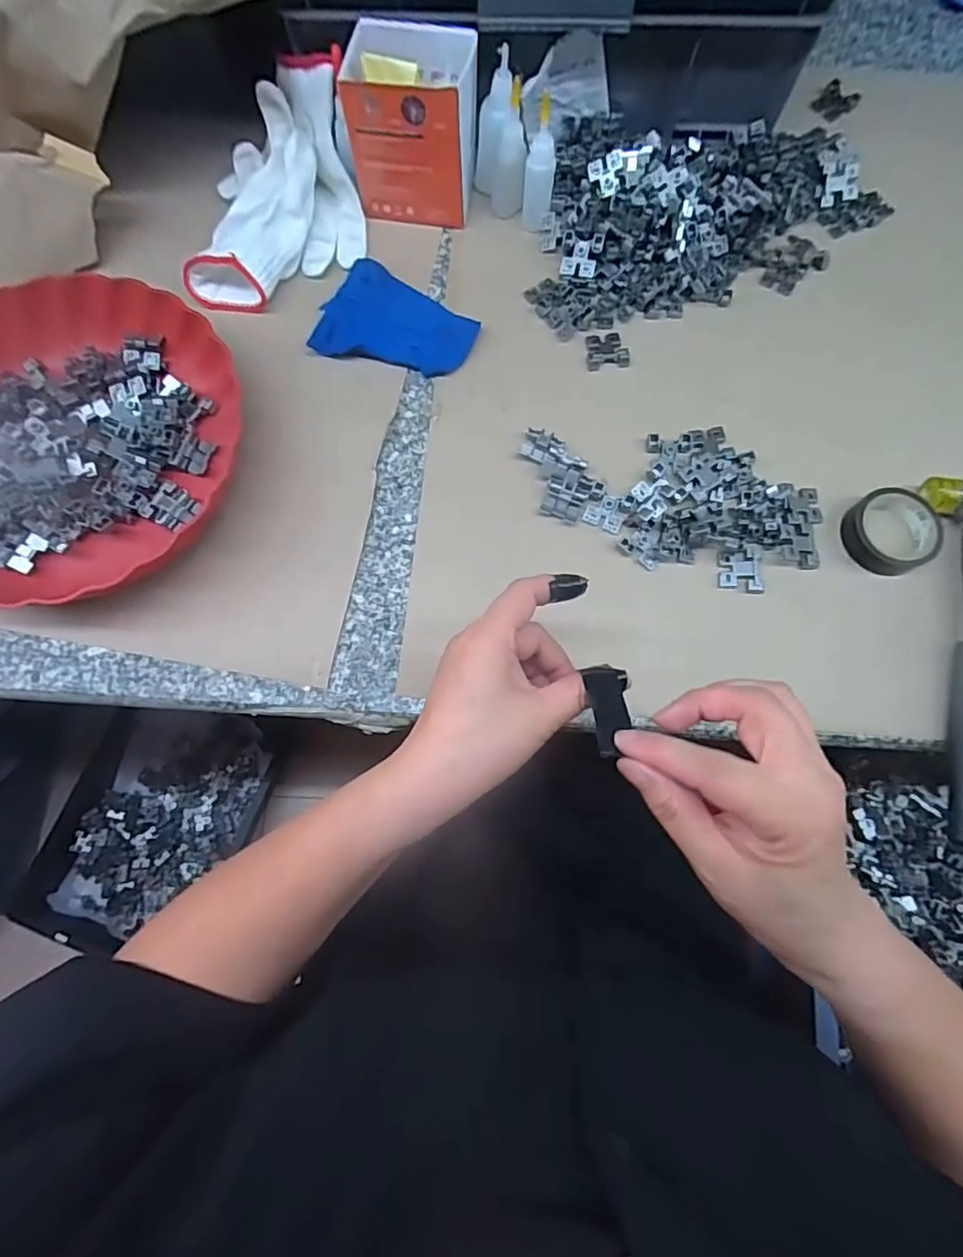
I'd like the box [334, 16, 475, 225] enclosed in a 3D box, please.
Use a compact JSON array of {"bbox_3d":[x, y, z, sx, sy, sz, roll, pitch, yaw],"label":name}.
[{"bbox_3d":[-0.053,-0.393,0.443,0.097,0.090,0.068,5,75,1],"label":"box"}]

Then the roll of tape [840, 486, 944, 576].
[{"bbox_3d":[0.293,-0.069,0.402,0.063,0.018,0.058,0,74,0],"label":"roll of tape"}]

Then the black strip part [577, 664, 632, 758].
[{"bbox_3d":[0.062,0.038,0.270,0.021,0.006,0.052,6,52,-7],"label":"black strip part"}]

